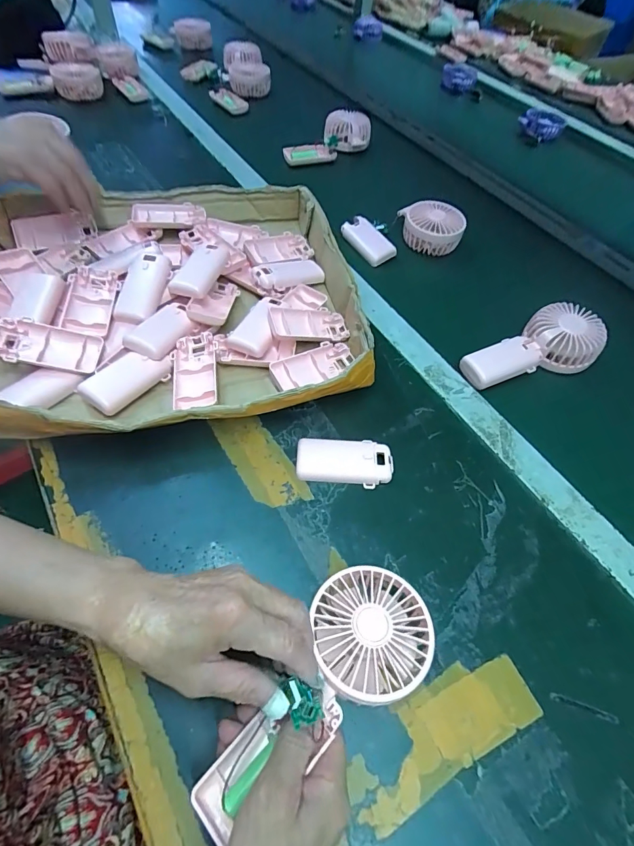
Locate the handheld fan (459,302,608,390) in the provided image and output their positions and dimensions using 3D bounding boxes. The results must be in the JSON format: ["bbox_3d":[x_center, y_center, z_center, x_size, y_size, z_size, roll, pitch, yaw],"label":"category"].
[{"bbox_3d":[0.257,-0.085,0.478,0.170,0.040,0.080,-23,61,-19],"label":"handheld fan"}]

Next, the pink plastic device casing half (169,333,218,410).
[{"bbox_3d":[-0.127,-0.055,0.421,0.046,0.017,0.090,-3,57,-7],"label":"pink plastic device casing half"}]

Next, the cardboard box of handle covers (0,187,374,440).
[{"bbox_3d":[-0.165,-0.152,0.472,0.391,0.066,0.383,-11,58,-12],"label":"cardboard box of handle covers"}]

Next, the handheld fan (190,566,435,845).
[{"bbox_3d":[0.001,0.168,0.261,0.181,0.031,0.079,-37,67,-22],"label":"handheld fan"}]

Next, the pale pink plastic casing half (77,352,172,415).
[{"bbox_3d":[-0.188,-0.044,0.404,0.039,0.021,0.082,38,61,19],"label":"pale pink plastic casing half"}]

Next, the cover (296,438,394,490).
[{"bbox_3d":[0.027,0.037,0.396,0.091,0.015,0.045,7,56,0],"label":"cover"}]

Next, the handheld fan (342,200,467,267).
[{"bbox_3d":[0.126,-0.287,0.602,0.159,0.047,0.085,-10,58,-12],"label":"handheld fan"}]

